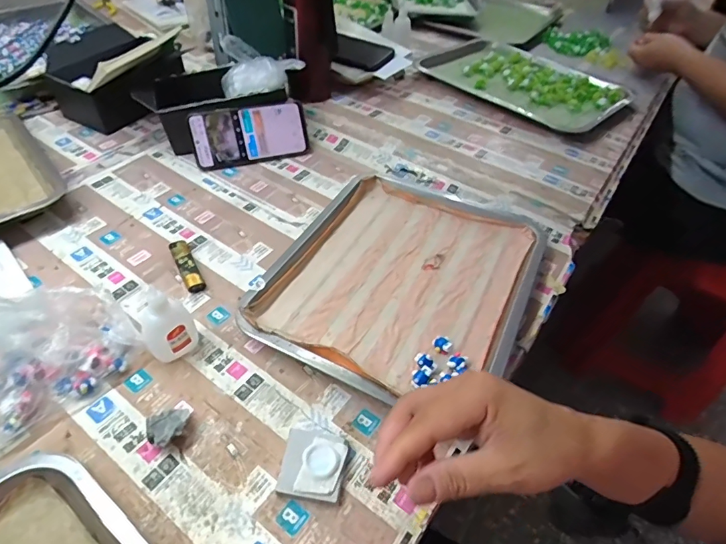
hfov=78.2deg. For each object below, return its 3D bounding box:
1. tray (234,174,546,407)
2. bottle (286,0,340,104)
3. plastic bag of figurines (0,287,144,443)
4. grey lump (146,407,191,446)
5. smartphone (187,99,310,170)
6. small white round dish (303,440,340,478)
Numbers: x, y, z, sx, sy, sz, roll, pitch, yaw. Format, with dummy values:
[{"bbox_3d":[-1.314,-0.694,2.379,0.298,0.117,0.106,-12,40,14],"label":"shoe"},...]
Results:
[{"bbox_3d":[0.047,0.004,0.494,0.254,0.031,0.292,23,49,16],"label":"tray"},{"bbox_3d":[-0.078,-0.372,0.666,0.067,0.213,0.060,-10,48,-14],"label":"bottle"},{"bbox_3d":[-0.282,0.056,0.374,0.095,0.096,0.142,35,53,25],"label":"plastic bag of figurines"},{"bbox_3d":[-0.161,0.130,0.374,0.034,0.020,0.029,-28,55,-27],"label":"grey lump"},{"bbox_3d":[-0.159,-0.195,0.631,0.157,0.076,0.007,-14,18,-15],"label":"smartphone"},{"bbox_3d":[-0.033,0.151,0.360,0.030,0.009,0.026,35,53,25],"label":"small white round dish"}]

